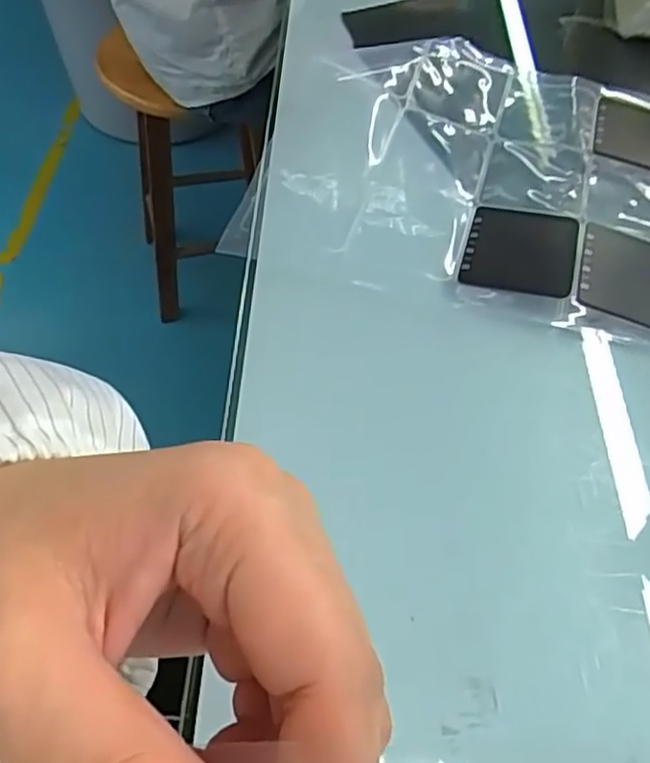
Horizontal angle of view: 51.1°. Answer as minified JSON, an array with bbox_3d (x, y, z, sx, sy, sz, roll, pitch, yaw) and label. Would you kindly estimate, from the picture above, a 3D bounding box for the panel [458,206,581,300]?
[{"bbox_3d":[0.091,-0.062,0.318,0.049,0.009,0.057,15,55,8],"label":"panel"}]

